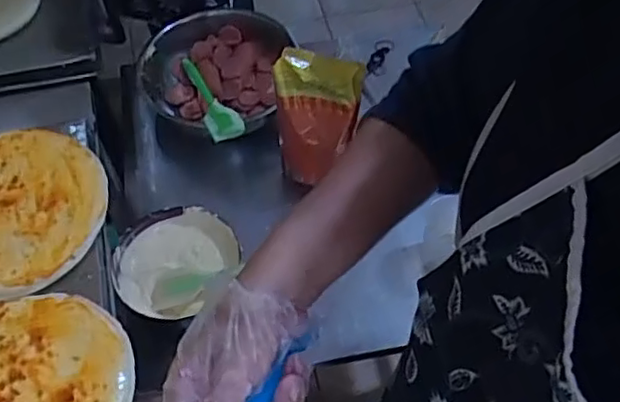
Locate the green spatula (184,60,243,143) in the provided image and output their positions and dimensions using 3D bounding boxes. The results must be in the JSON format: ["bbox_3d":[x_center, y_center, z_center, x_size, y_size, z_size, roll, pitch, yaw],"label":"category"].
[{"bbox_3d":[-0.166,-0.170,1.030,0.049,0.032,0.260,-20,41,-13],"label":"green spatula"}]

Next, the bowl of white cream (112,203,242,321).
[{"bbox_3d":[-0.180,0.080,0.849,0.133,0.067,0.144,0,55,0],"label":"bowl of white cream"}]

